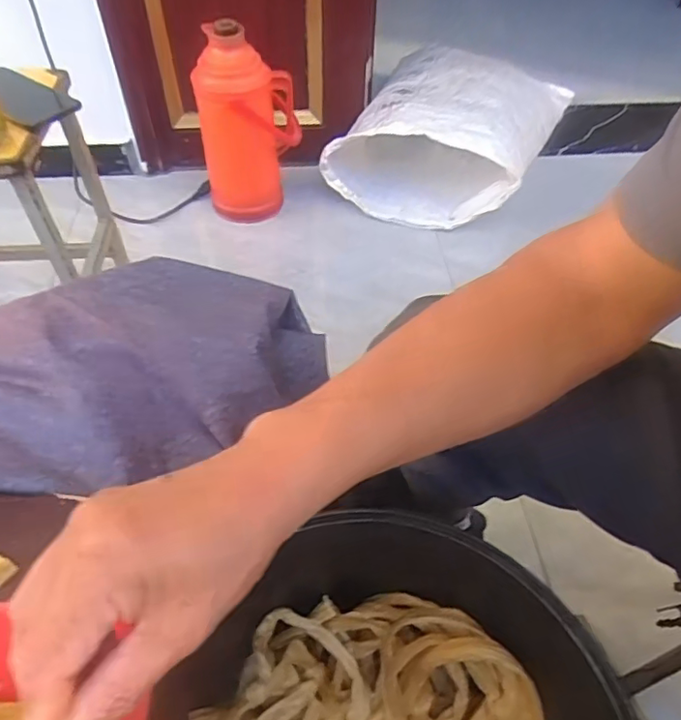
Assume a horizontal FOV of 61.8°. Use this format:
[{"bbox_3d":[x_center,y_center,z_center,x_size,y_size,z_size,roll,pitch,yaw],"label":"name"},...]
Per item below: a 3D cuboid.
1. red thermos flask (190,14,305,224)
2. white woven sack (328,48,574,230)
[{"bbox_3d":[-0.183,-0.483,1.173,0.189,0.359,0.163,6,51,3],"label":"red thermos flask"},{"bbox_3d":[0.303,-0.605,1.394,0.406,0.210,0.747,21,54,15],"label":"white woven sack"}]

